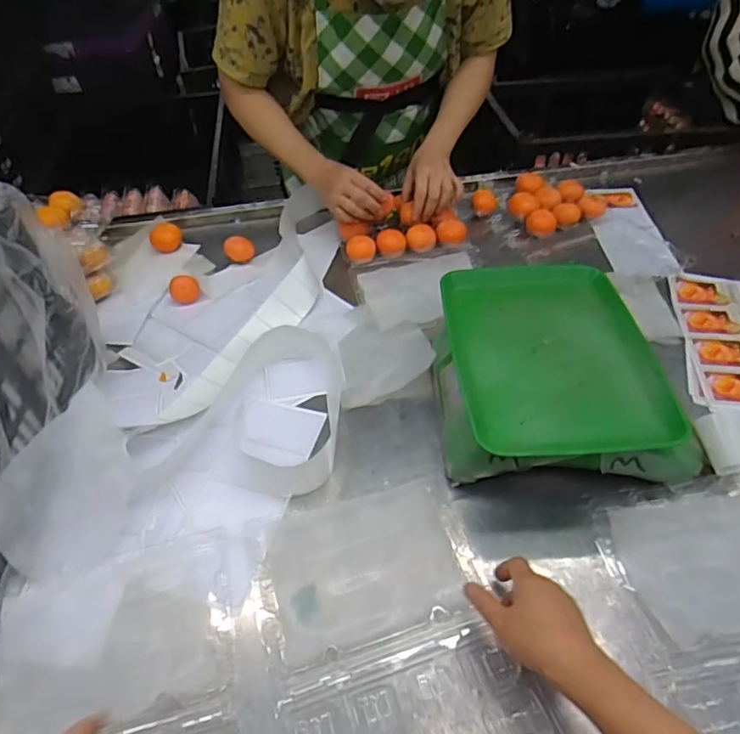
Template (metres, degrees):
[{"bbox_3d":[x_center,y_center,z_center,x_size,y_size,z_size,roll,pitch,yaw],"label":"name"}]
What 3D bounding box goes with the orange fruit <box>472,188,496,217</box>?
[{"bbox_3d":[0.212,-0.304,1.020,0.044,0.034,0.045,5,48,8],"label":"orange fruit"}]

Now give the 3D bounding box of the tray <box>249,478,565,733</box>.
[{"bbox_3d":[0.024,0.272,0.519,0.220,0.024,0.343,-15,48,-10],"label":"tray"}]

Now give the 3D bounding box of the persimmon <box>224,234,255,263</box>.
[{"bbox_3d":[-0.228,-0.204,0.965,0.049,0.037,0.047,-17,48,-12],"label":"persimmon"}]

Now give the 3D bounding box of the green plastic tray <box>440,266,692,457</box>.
[{"bbox_3d":[0.206,-0.021,0.636,0.220,0.027,0.265,-3,47,1],"label":"green plastic tray"}]

